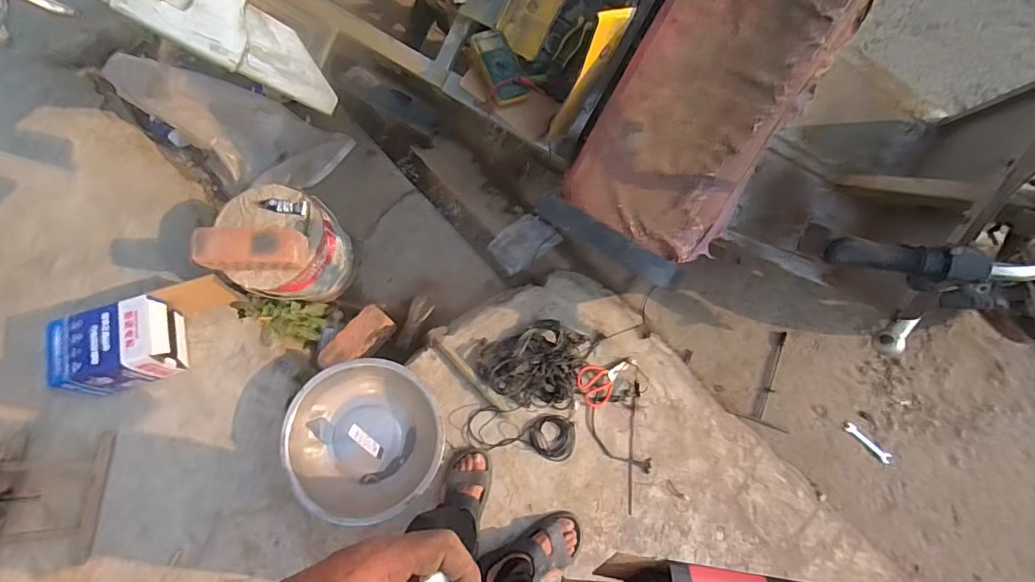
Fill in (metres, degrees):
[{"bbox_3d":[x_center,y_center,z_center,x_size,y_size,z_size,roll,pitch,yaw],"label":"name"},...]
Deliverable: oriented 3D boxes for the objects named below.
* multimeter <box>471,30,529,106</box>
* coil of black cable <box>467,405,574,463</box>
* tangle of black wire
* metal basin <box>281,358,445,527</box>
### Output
[{"bbox_3d":[-0.044,-0.539,1.179,0.095,0.040,0.198,-21,76,-2],"label":"multimeter"},{"bbox_3d":[0.008,0.385,1.322,0.299,0.032,0.124,9,77,5],"label":"coil of black cable"},{"bbox_3d":[0.041,0.187,1.358,0.282,0.063,0.247,18,78,7],"label":"tangle of black wire"},{"bbox_3d":[-0.371,0.366,1.204,0.362,0.107,0.366,-1,76,3],"label":"metal basin"}]

